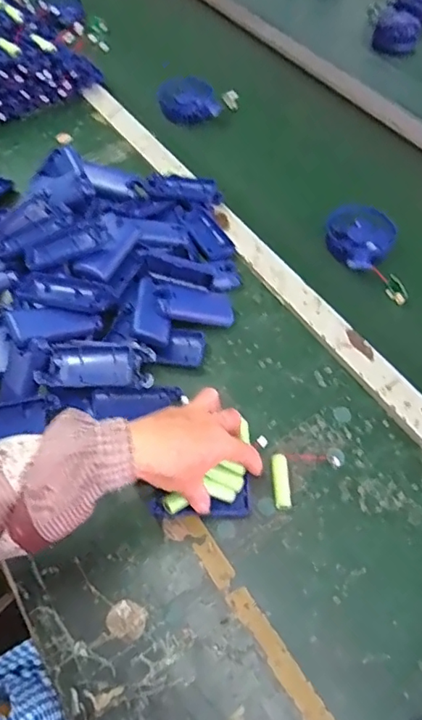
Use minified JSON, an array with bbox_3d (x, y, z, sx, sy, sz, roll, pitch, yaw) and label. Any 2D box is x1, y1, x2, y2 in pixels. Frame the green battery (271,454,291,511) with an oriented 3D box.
[{"bbox_3d":[0.068,0.118,0.518,0.017,0.012,0.053,1,55,-1],"label":"green battery"}]

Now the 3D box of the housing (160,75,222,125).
[{"bbox_3d":[-0.034,-0.421,0.875,0.101,0.060,0.074,-8,56,-6],"label":"housing"}]

